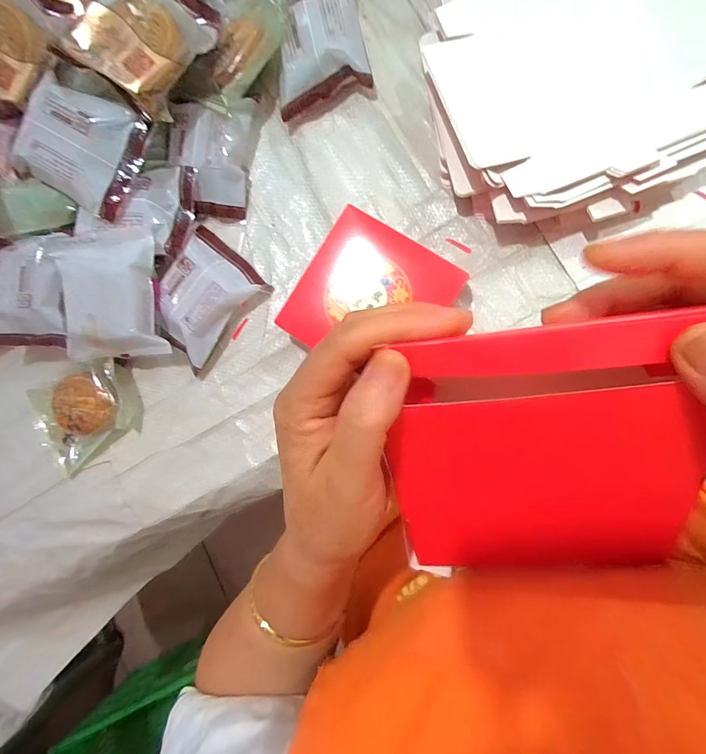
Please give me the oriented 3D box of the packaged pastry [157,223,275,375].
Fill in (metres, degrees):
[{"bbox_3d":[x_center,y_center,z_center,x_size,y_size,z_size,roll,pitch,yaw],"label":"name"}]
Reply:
[{"bbox_3d":[-0.161,-0.083,0.397,0.096,0.034,0.118,40,94,9],"label":"packaged pastry"}]

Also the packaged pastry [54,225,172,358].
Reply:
[{"bbox_3d":[-0.246,-0.081,0.379,0.104,0.039,0.120,-1,88,9],"label":"packaged pastry"}]

